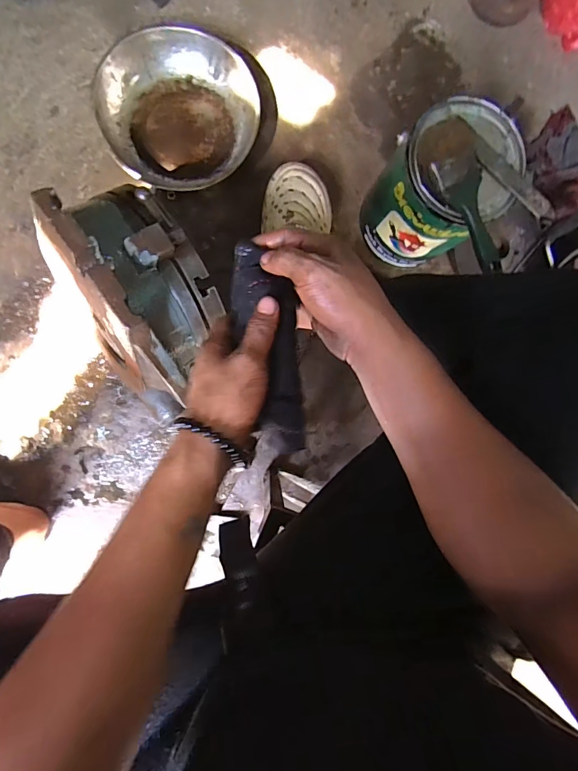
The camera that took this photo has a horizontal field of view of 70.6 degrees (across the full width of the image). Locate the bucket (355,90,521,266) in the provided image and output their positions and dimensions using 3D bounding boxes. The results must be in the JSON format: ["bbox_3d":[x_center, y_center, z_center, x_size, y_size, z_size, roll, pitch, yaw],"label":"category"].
[{"bbox_3d":[0.221,-0.288,0.607,0.164,0.216,0.153,0,90,-6],"label":"bucket"}]

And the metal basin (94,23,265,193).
[{"bbox_3d":[-0.171,-0.430,0.659,0.248,0.059,0.239,-8,90,-6],"label":"metal basin"}]

